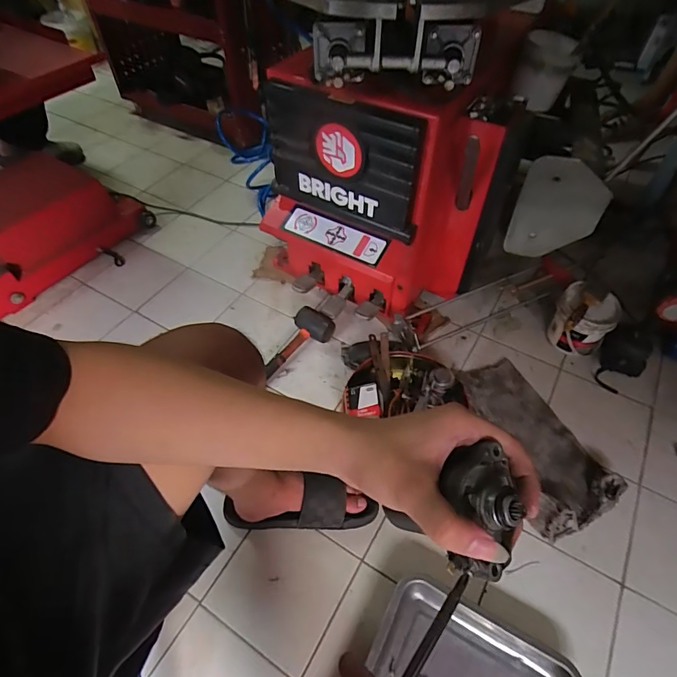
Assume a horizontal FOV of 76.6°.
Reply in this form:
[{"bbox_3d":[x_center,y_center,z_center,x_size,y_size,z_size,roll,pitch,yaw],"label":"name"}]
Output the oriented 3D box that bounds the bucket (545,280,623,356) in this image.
[{"bbox_3d":[0.548,-0.025,0.984,0.119,0.137,0.121,-1,52,1],"label":"bucket"}]

